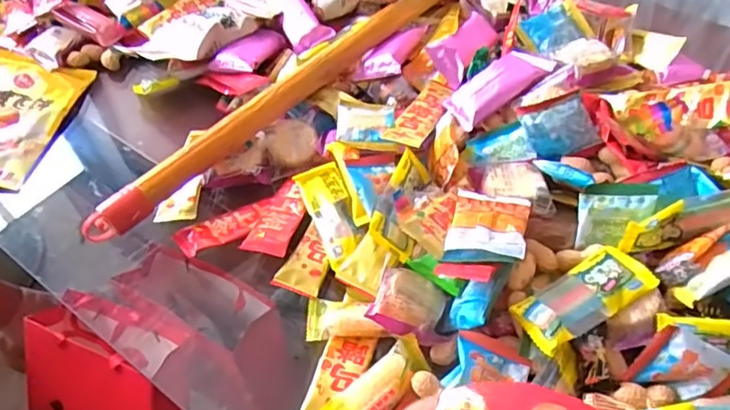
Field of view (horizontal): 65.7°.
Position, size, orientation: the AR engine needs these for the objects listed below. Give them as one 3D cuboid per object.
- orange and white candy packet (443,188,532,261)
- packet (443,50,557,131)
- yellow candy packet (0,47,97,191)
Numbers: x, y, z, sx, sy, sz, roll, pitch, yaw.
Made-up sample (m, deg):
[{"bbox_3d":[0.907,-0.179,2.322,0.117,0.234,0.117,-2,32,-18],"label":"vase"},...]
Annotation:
[{"bbox_3d":[0.082,0.010,0.373,0.048,0.010,0.059,6,38,17],"label":"orange and white candy packet"},{"bbox_3d":[0.108,-0.098,0.463,0.088,0.016,0.039,-35,59,-3],"label":"packet"},{"bbox_3d":[-0.326,-0.079,0.507,0.100,0.020,0.144,8,51,8],"label":"yellow candy packet"}]

